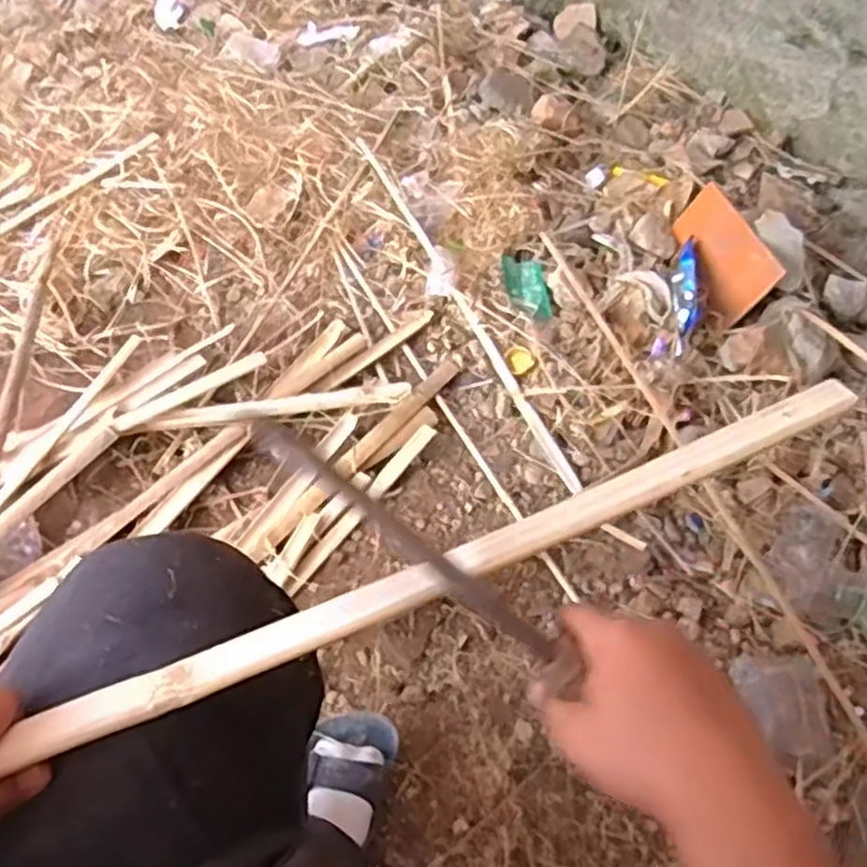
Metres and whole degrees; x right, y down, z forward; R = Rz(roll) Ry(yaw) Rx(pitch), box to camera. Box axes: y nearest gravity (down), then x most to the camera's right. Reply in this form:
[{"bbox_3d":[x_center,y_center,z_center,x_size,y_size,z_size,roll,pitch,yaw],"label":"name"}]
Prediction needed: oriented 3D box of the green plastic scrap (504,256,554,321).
[{"bbox_3d":[0.138,-0.211,1.068,0.056,0.014,0.109,-8,59,-5],"label":"green plastic scrap"}]

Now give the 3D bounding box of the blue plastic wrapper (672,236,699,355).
[{"bbox_3d":[0.353,-0.198,1.024,0.030,0.043,0.194,7,55,3],"label":"blue plastic wrapper"}]

